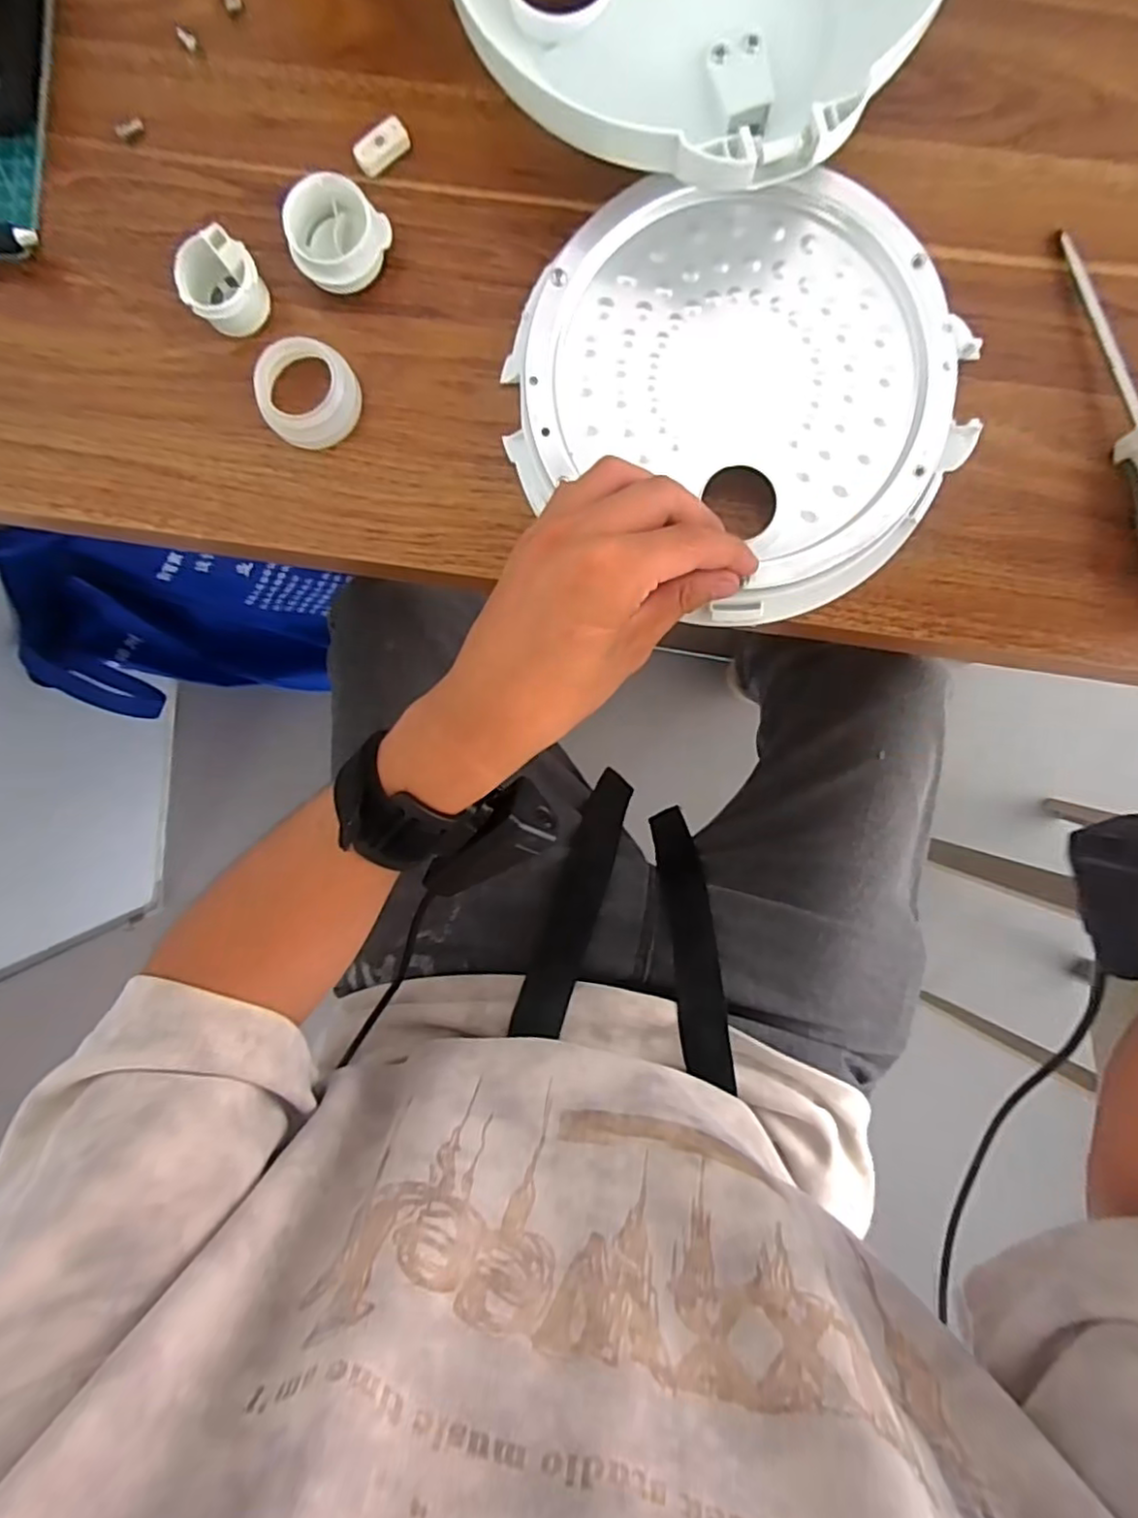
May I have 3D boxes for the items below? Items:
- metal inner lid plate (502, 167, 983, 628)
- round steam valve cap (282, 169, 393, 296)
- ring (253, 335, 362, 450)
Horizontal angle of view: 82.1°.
[{"bbox_3d":[0.077,-0.164,0.290,0.190,0.021,0.172,38,91,1],"label":"metal inner lid plate"},{"bbox_3d":[-0.105,-0.234,0.295,0.037,0.024,0.041,40,91,1],"label":"round steam valve cap"},{"bbox_3d":[-0.119,-0.167,0.299,0.039,0.022,0.043,38,91,1],"label":"ring"}]

